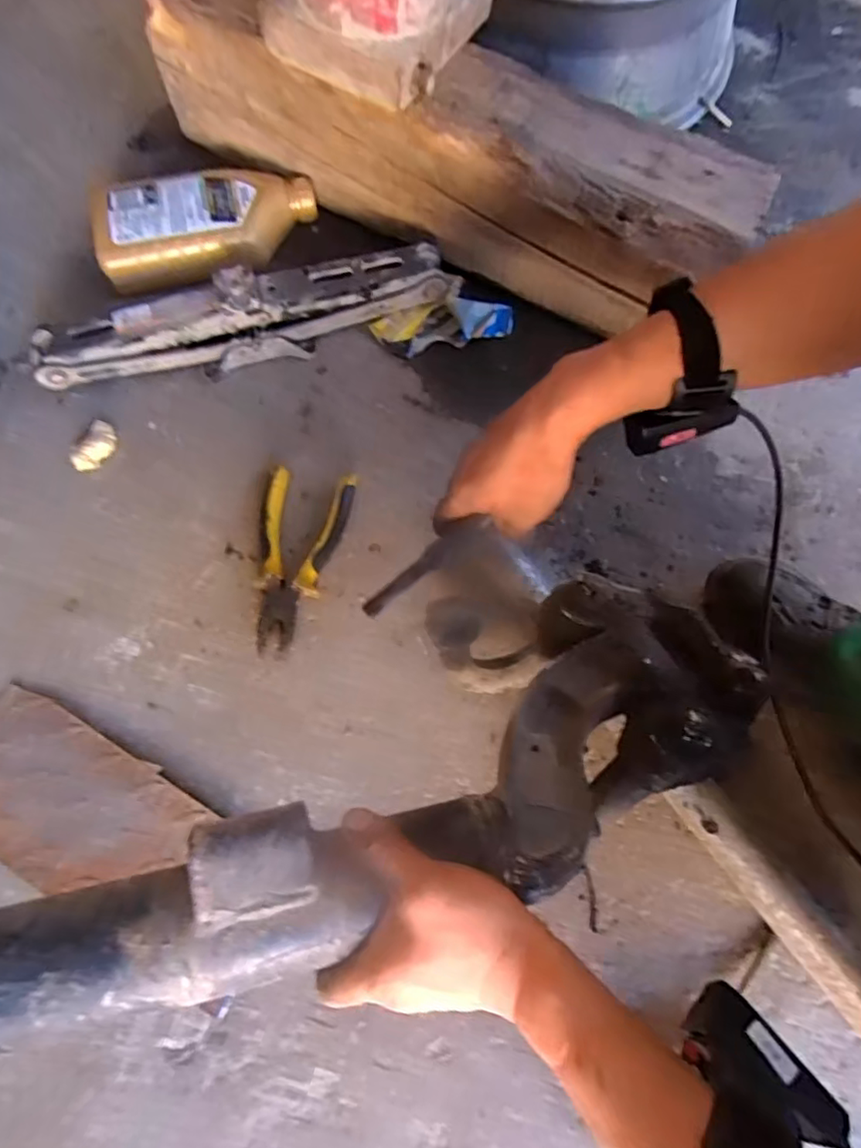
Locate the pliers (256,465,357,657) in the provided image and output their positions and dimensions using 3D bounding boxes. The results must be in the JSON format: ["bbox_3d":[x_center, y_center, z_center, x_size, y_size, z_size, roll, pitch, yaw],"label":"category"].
[{"bbox_3d":[-0.126,-0.015,0.561,0.079,0.021,0.171,9,73,1],"label":"pliers"}]

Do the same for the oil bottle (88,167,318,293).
[{"bbox_3d":[-0.237,-0.373,0.645,0.223,0.060,0.101,-13,74,-6],"label":"oil bottle"}]

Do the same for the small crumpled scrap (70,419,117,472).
[{"bbox_3d":[-0.331,-0.125,0.594,0.029,0.015,0.053,21,74,4],"label":"small crumpled scrap"}]

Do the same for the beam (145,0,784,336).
[{"bbox_3d":[0.018,-0.434,0.626,0.619,0.150,0.134,27,74,6],"label":"beam"}]

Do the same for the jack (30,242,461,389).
[{"bbox_3d":[-0.179,-0.258,0.609,0.430,0.072,0.065,-15,75,-6],"label":"jack"}]

